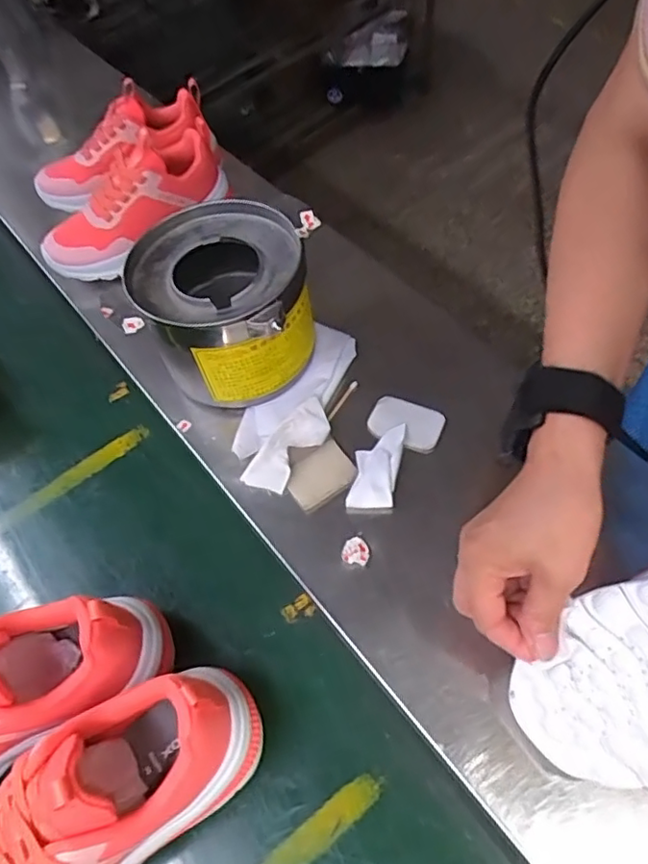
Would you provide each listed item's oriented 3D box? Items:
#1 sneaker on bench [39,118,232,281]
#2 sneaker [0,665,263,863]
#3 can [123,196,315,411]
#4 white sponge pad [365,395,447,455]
[{"bbox_3d":[-0.202,-0.244,0.613,0.208,0.089,0.092,-40,62,-4],"label":"sneaker on bench"},{"bbox_3d":[-0.152,0.231,0.346,0.245,0.110,0.091,-31,60,-15],"label":"sneaker"},{"bbox_3d":[-0.083,-0.106,0.514,0.139,0.111,0.138,-3,58,4],"label":"can"},{"bbox_3d":[0.069,-0.009,0.502,0.062,0.004,0.042,19,61,16],"label":"white sponge pad"}]

